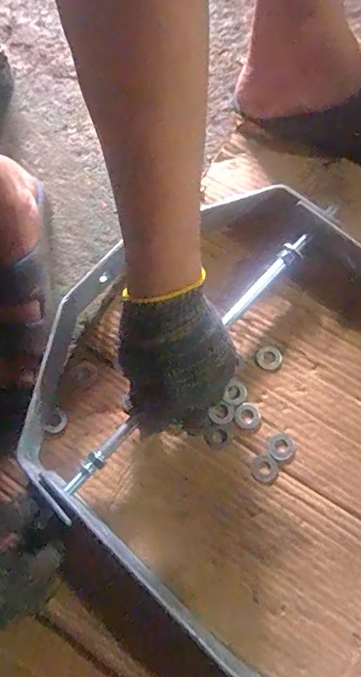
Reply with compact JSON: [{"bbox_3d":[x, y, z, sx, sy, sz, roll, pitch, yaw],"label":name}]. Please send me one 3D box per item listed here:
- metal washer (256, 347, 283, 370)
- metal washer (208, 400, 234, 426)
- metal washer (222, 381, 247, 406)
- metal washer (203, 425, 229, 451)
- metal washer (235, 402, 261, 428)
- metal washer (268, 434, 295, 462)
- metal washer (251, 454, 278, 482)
[{"bbox_3d":[0.091,0.020,0.469,0.024,0.004,0.024,0,76,1],"label":"metal washer"},{"bbox_3d":[0.042,0.075,0.457,0.023,0.004,0.021,-27,77,-6],"label":"metal washer"},{"bbox_3d":[0.055,0.056,0.459,0.022,0.004,0.024,0,76,1],"label":"metal washer"},{"bbox_3d":[0.036,0.098,0.452,0.022,0.004,0.024,-43,79,-9],"label":"metal washer"},{"bbox_3d":[0.067,0.077,0.458,0.025,0.004,0.025,0,76,1],"label":"metal washer"},{"bbox_3d":[0.099,0.106,0.448,0.025,0.004,0.025,0,76,1],"label":"metal washer"},{"bbox_3d":[0.081,0.125,0.443,0.024,0.004,0.025,0,76,1],"label":"metal washer"}]

